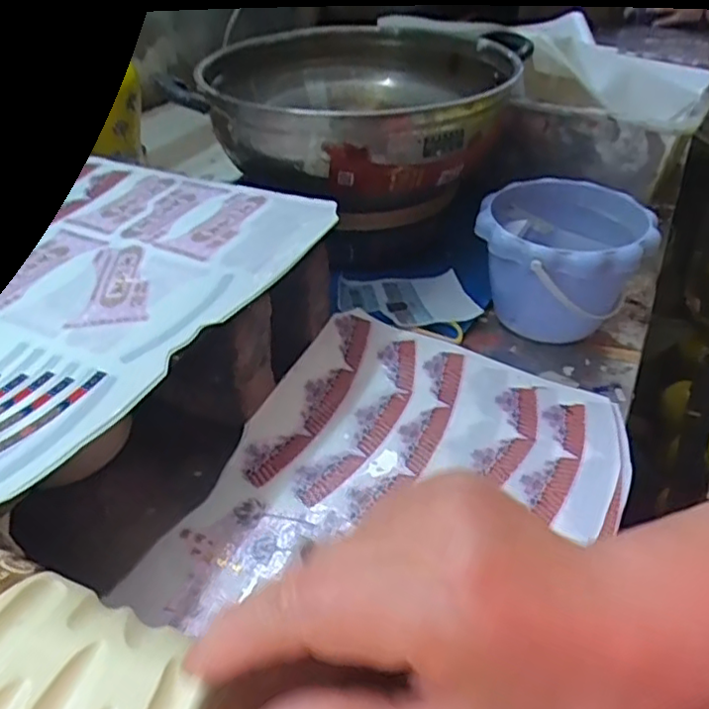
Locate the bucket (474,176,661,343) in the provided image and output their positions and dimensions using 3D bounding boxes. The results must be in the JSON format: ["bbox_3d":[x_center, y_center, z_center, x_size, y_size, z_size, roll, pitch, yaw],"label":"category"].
[{"bbox_3d":[0.191,-0.085,0.613,0.144,0.113,0.156,-1,40,1],"label":"bucket"}]

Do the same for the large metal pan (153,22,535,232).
[{"bbox_3d":[0.008,-0.262,0.693,0.325,0.117,0.327,6,39,4],"label":"large metal pan"}]

